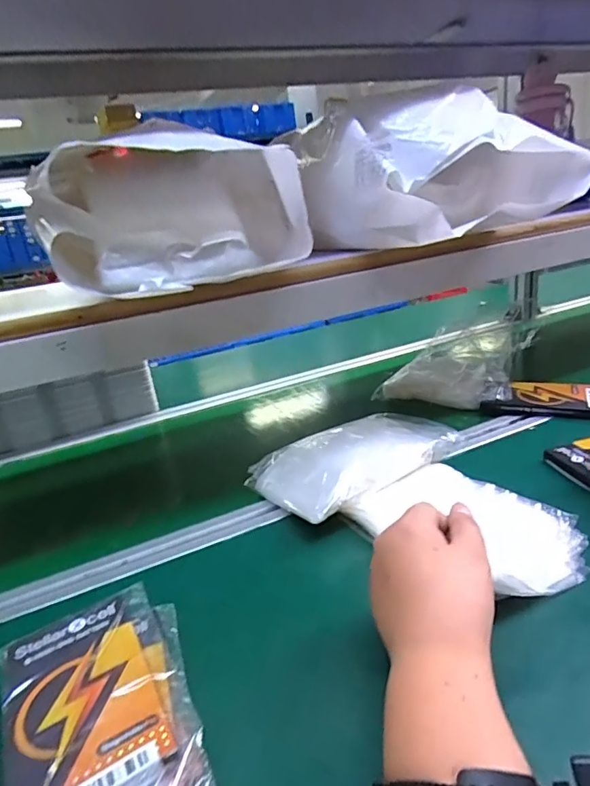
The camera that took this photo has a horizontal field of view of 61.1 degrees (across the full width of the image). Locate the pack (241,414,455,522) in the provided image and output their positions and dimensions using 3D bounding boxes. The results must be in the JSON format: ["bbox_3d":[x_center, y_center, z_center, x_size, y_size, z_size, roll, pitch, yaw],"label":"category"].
[{"bbox_3d":[0.062,0.074,0.539,0.197,0.044,0.133,-21,24,-32],"label":"pack"}]

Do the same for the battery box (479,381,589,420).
[{"bbox_3d":[0.319,0.009,0.657,0.130,0.025,0.079,2,22,25],"label":"battery box"}]

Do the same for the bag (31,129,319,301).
[{"bbox_3d":[-0.103,-0.161,0.430,0.224,0.124,0.138,-15,21,-20],"label":"bag"}]

